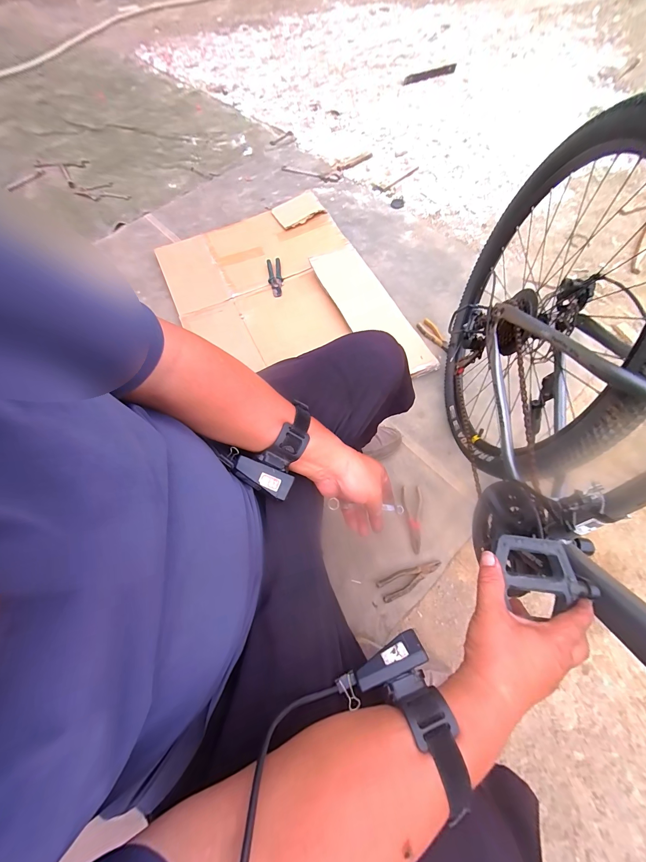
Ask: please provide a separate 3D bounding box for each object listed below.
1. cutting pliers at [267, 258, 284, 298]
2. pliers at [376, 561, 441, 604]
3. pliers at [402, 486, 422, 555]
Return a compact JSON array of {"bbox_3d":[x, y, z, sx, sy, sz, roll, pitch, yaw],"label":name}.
[{"bbox_3d":[-0.177,-0.570,1.102,0.049,0.019,0.152,-8,85,0],"label":"cutting pliers"},{"bbox_3d":[0.217,0.365,0.737,0.164,0.018,0.053,-24,69,-6],"label":"pliers"},{"bbox_3d":[0.237,0.228,0.773,0.052,0.019,0.165,2,69,4],"label":"pliers"}]

